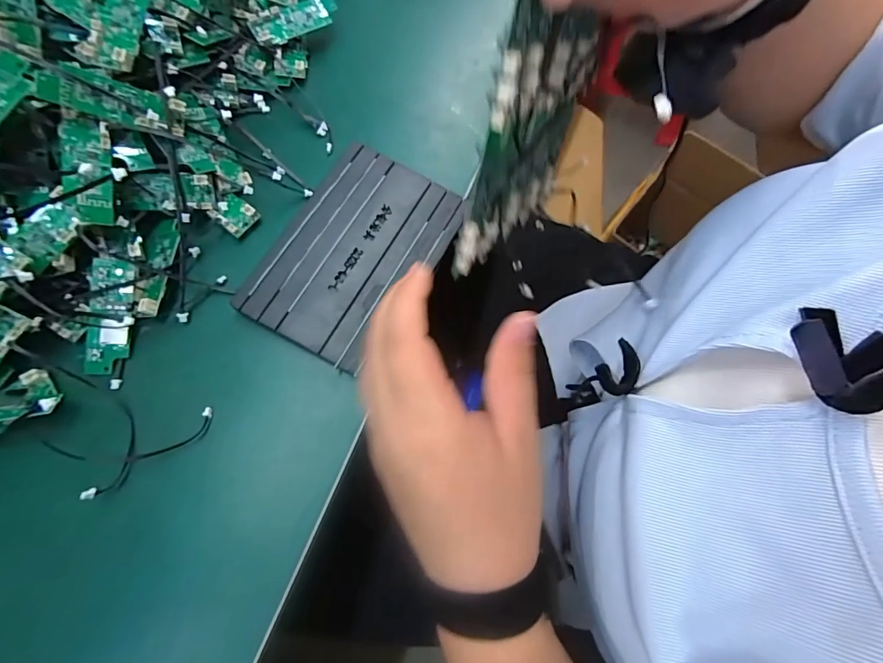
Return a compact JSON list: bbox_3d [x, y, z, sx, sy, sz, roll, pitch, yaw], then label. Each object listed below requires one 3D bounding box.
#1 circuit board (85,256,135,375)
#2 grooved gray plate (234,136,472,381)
[{"bbox_3d":[-0.201,-0.009,0.261,0.027,0.010,0.069,3,85,2],"label":"circuit board"},{"bbox_3d":[-0.060,-0.058,0.288,0.101,0.008,0.147,28,72,5],"label":"grooved gray plate"}]

